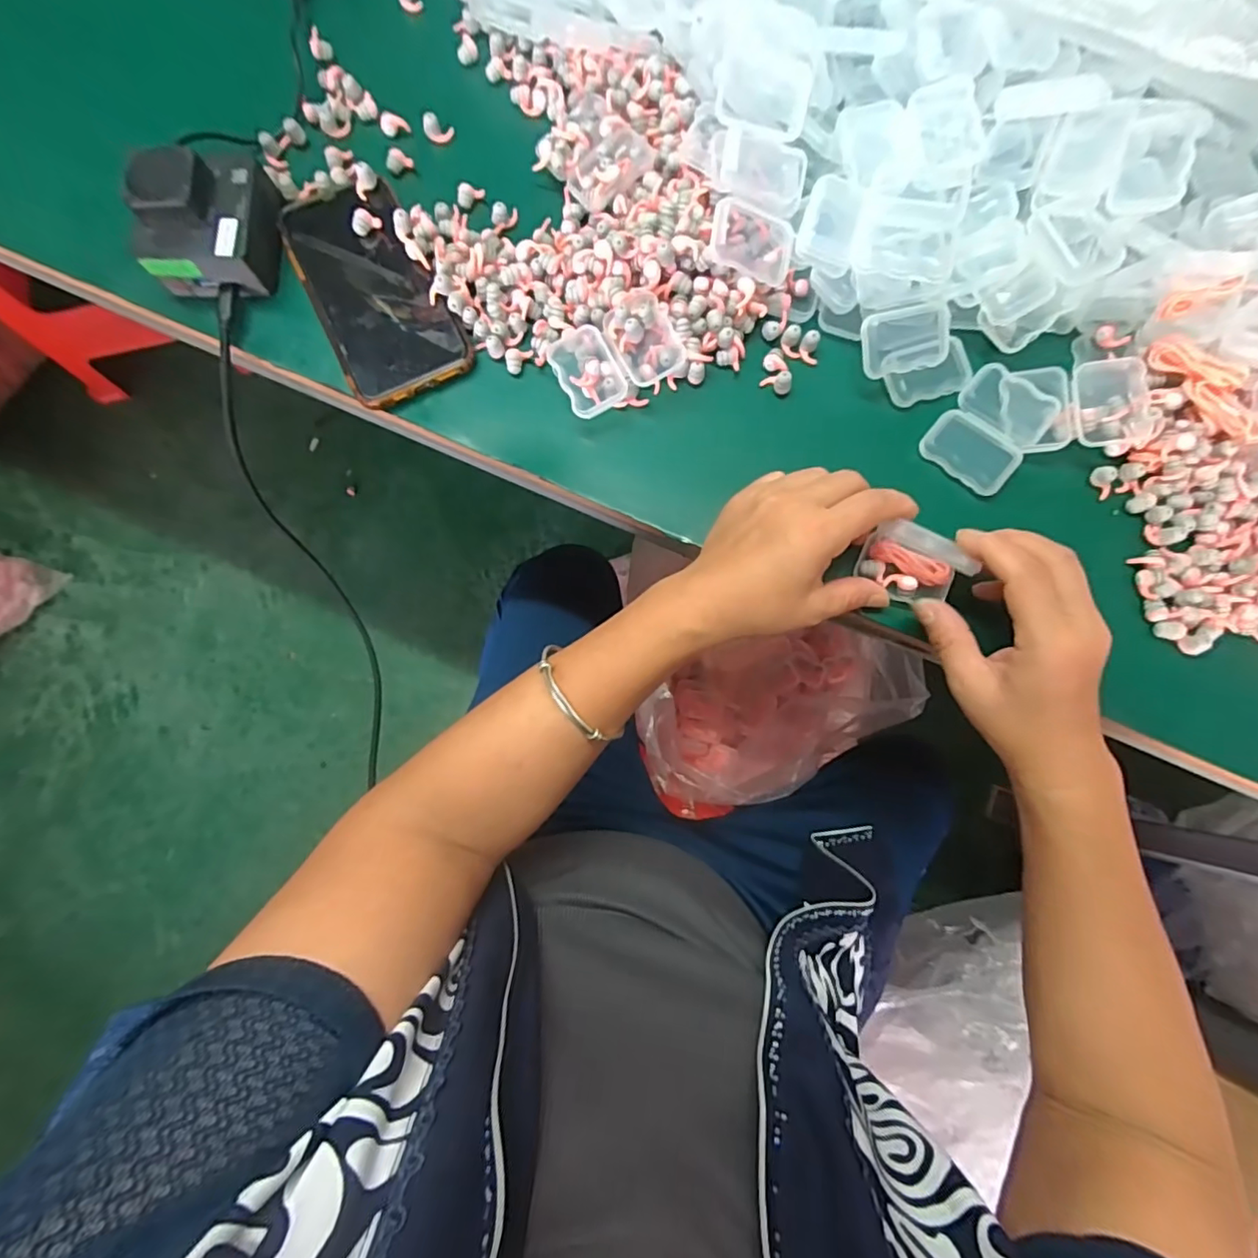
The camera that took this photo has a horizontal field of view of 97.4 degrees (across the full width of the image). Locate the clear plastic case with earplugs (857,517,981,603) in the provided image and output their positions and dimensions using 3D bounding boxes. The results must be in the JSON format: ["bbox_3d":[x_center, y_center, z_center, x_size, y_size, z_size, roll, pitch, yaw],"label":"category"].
[{"bbox_3d":[0.165,-0.035,0.317,0.054,0.039,0.030,25,81,4],"label":"clear plastic case with earplugs"}]

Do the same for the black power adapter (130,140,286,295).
[{"bbox_3d":[-0.264,-0.258,0.344,0.071,0.049,0.077,-3,80,-1],"label":"black power adapter"}]

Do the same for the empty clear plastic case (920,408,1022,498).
[{"bbox_3d":[0.215,-0.112,0.347,0.055,0.011,0.035,41,83,6],"label":"empty clear plastic case"}]

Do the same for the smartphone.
[{"bbox_3d":[-0.165,-0.222,0.361,0.078,0.017,0.154,-26,81,-4],"label":"smartphone"}]

